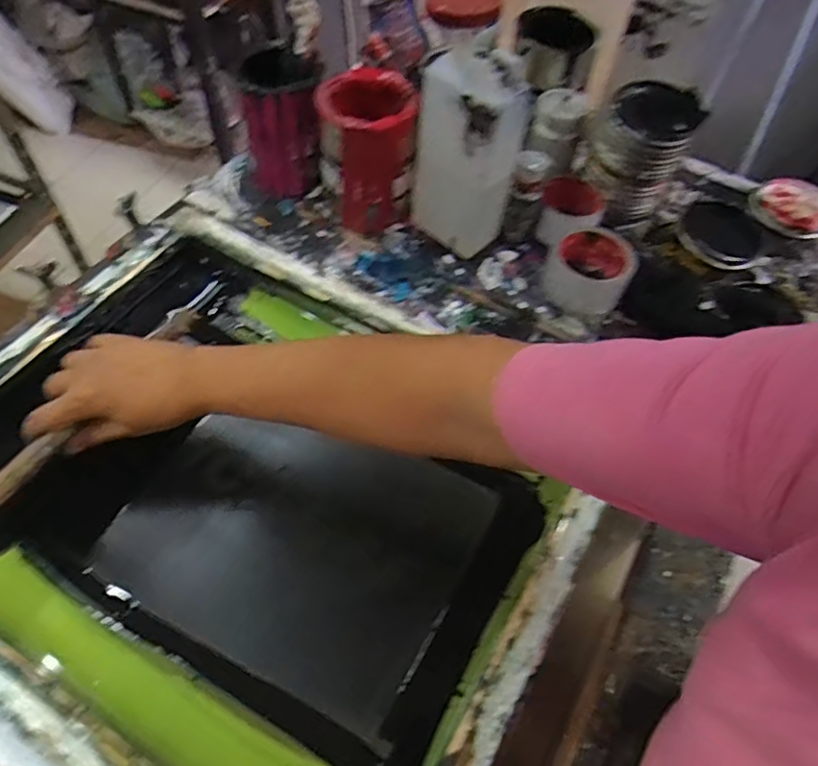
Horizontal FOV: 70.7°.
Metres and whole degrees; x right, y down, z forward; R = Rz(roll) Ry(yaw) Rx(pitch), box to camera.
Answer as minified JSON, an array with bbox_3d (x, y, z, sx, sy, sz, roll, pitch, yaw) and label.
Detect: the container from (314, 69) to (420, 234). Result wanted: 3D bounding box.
[{"bbox_3d":[-0.049,-0.260,0.678,0.100,0.157,0.107,-4,57,-6],"label":"container"}]

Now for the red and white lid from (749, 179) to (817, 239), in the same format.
[{"bbox_3d":[0.516,-0.234,0.775,0.106,0.028,0.089,24,59,12],"label":"red and white lid"}]

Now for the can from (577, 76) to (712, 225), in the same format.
[{"bbox_3d":[0.270,-0.271,0.691,0.095,0.134,0.088,2,57,-3],"label":"can"}]

